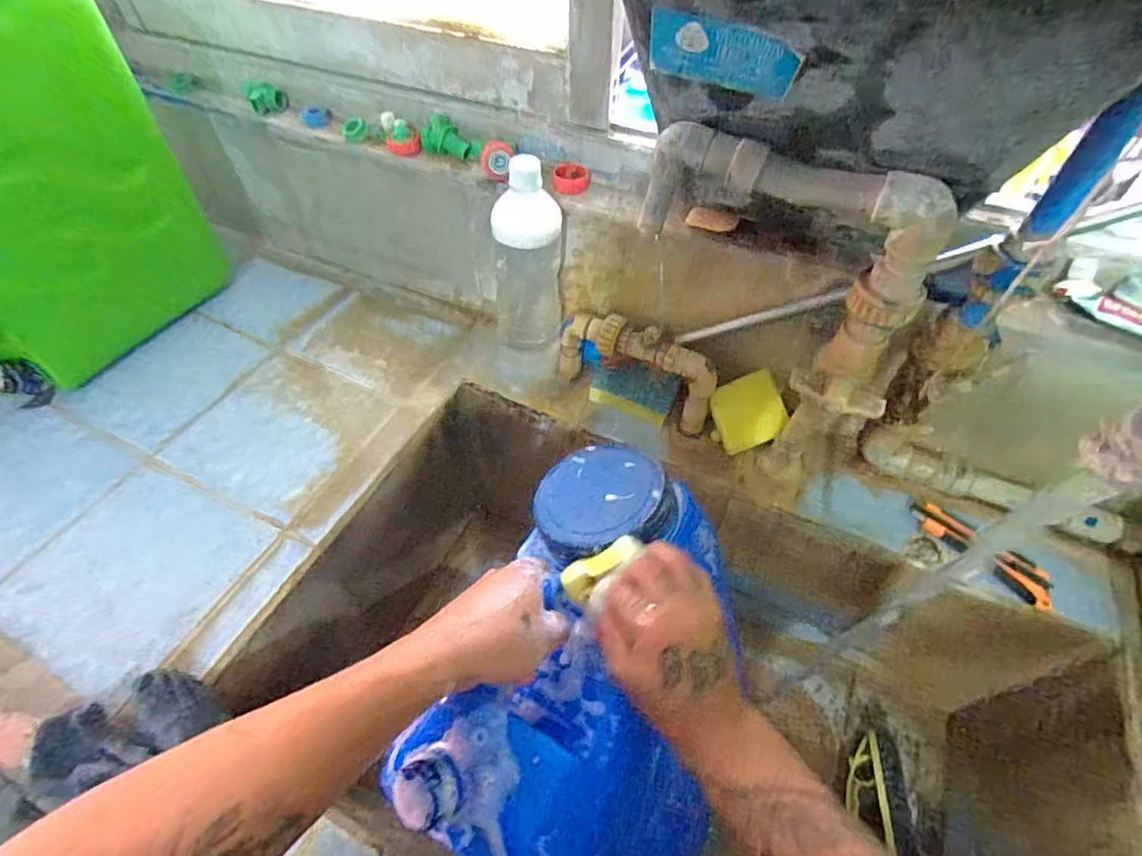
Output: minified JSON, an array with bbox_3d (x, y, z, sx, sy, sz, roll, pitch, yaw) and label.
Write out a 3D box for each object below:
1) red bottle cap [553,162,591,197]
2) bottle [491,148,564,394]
[{"bbox_3d":[0.002,-0.275,0.606,0.039,0.016,0.045,5,52,4],"label":"red bottle cap"},{"bbox_3d":[-0.049,-0.161,0.622,0.083,0.264,0.062,0,52,-2],"label":"bottle"}]

